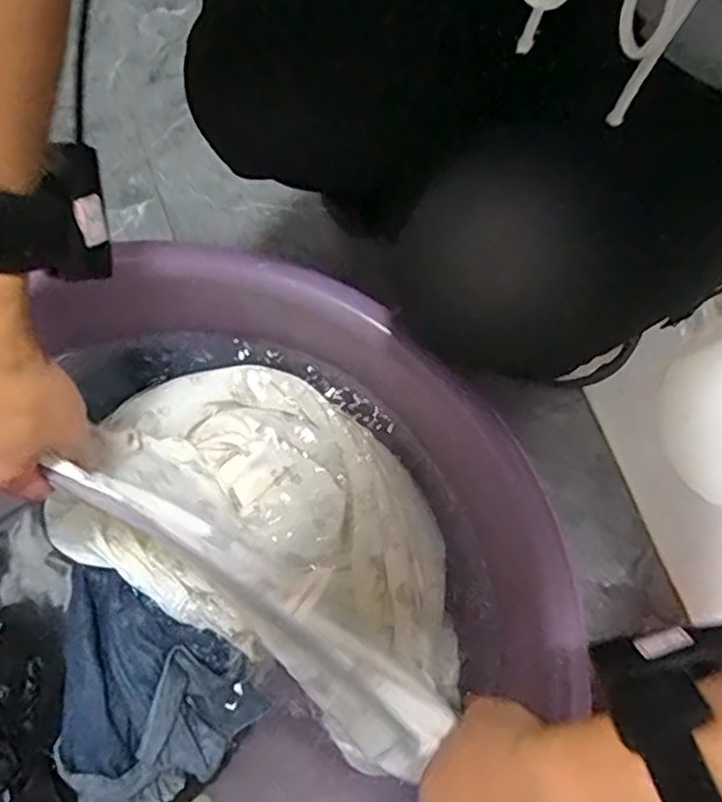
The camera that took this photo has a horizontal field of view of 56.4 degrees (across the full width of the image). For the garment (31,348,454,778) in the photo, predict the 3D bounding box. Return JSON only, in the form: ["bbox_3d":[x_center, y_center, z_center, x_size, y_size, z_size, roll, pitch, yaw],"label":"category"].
[{"bbox_3d":[-0.056,0.084,0.461,0.311,0.143,0.195,31,78,8],"label":"garment"}]

